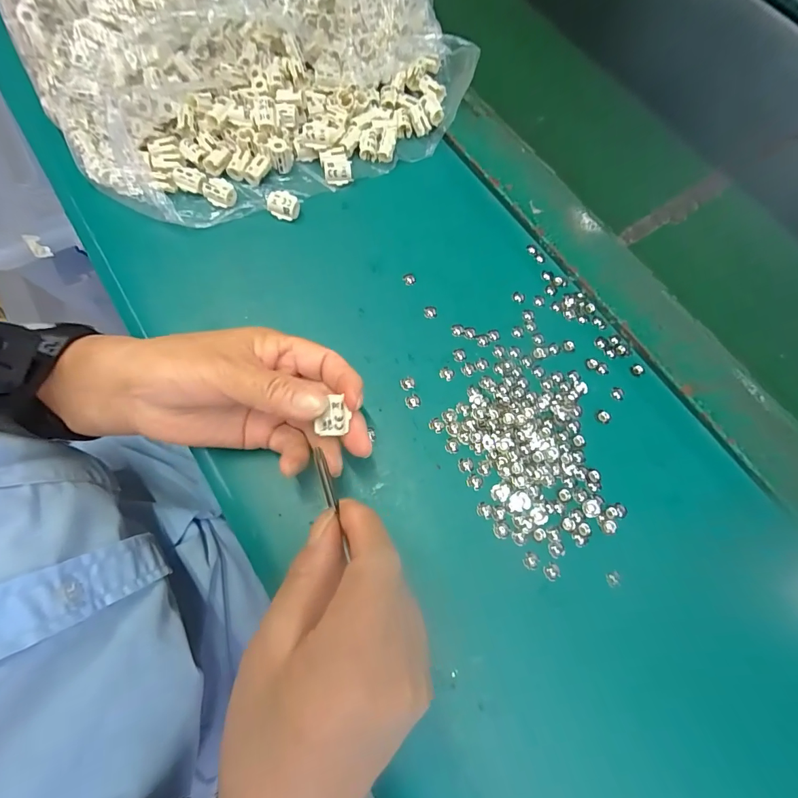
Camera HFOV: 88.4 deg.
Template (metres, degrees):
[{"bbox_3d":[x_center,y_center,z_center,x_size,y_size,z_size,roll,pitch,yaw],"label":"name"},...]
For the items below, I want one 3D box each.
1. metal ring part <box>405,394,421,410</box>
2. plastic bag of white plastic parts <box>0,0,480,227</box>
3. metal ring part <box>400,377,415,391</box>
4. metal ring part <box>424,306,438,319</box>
[{"bbox_3d":[0.010,0.001,0.284,0.011,0.004,0.010,1,71,-2],"label":"metal ring part"},{"bbox_3d":[-0.149,-0.348,0.346,0.336,0.098,0.398,-27,75,-11],"label":"plastic bag of white plastic parts"},{"bbox_3d":[0.006,-0.011,0.289,0.010,0.004,0.010,1,71,-2],"label":"metal ring part"},{"bbox_3d":[0.024,-0.066,0.309,0.010,0.004,0.010,-8,72,-5],"label":"metal ring part"}]

